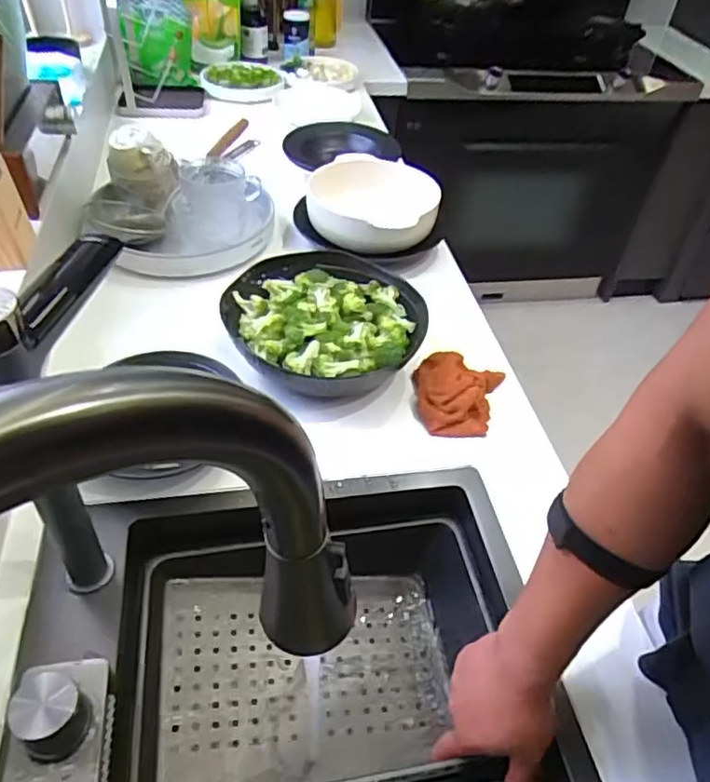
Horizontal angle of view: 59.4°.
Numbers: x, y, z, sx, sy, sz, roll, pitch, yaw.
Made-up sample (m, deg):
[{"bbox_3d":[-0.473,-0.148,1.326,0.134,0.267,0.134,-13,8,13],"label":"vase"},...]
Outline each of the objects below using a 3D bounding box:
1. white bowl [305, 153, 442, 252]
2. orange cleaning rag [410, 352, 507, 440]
[{"bbox_3d":[0.021,-0.301,1.017,0.185,0.086,0.197,3,44,-3],"label":"white bowl"},{"bbox_3d":[0.125,0.000,0.776,0.105,0.043,0.116,14,44,7],"label":"orange cleaning rag"}]

